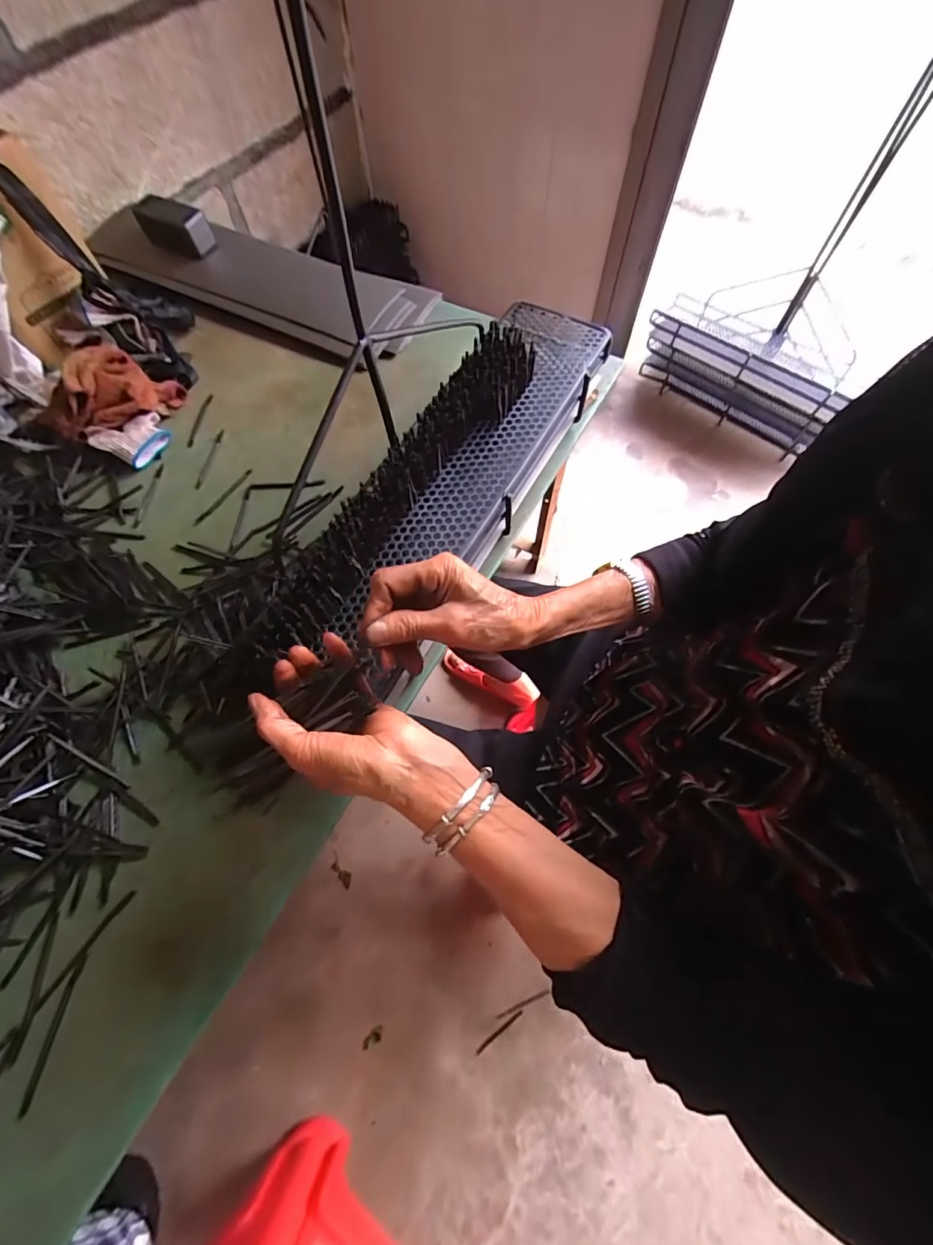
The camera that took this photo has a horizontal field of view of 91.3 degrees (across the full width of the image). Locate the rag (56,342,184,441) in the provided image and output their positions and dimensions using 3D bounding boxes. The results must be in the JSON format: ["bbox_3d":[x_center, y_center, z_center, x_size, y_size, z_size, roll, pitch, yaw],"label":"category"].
[{"bbox_3d":[-0.486,-0.317,0.621,0.075,0.081,0.155,29,68,14],"label":"rag"}]

